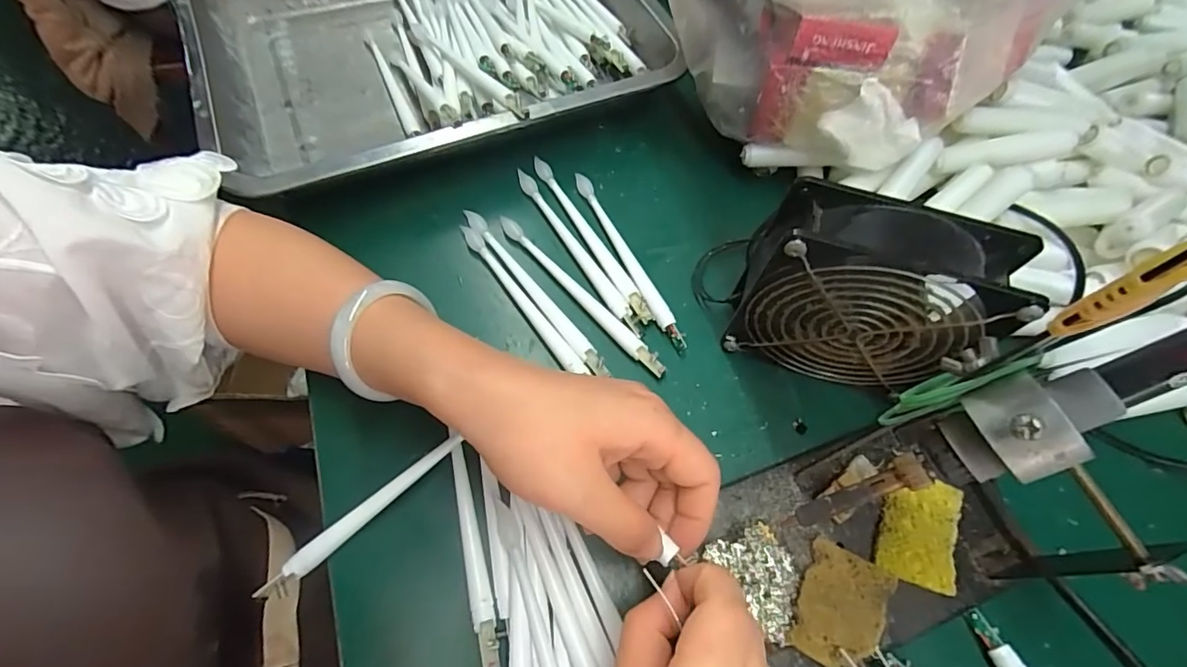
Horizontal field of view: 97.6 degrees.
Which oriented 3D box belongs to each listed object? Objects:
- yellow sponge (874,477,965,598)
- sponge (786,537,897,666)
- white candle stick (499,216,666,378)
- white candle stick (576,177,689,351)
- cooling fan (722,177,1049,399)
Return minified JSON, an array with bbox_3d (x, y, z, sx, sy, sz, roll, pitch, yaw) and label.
[{"bbox_3d":[0.174,0.105,0.279,0.039,0.007,0.055,18,61,8],"label":"yellow sponge"},{"bbox_3d":[0.123,0.136,0.257,0.039,0.007,0.054,26,63,12],"label":"sponge"},{"bbox_3d":[-0.009,-0.028,0.345,0.015,0.013,0.152,-39,69,-21],"label":"white candle stick"},{"bbox_3d":[0.024,-0.056,0.361,0.015,0.011,0.156,-21,63,-14],"label":"white candle stick"},{"bbox_3d":[0.139,-0.018,0.287,0.119,0.122,0.046,21,64,8],"label":"cooling fan"}]

